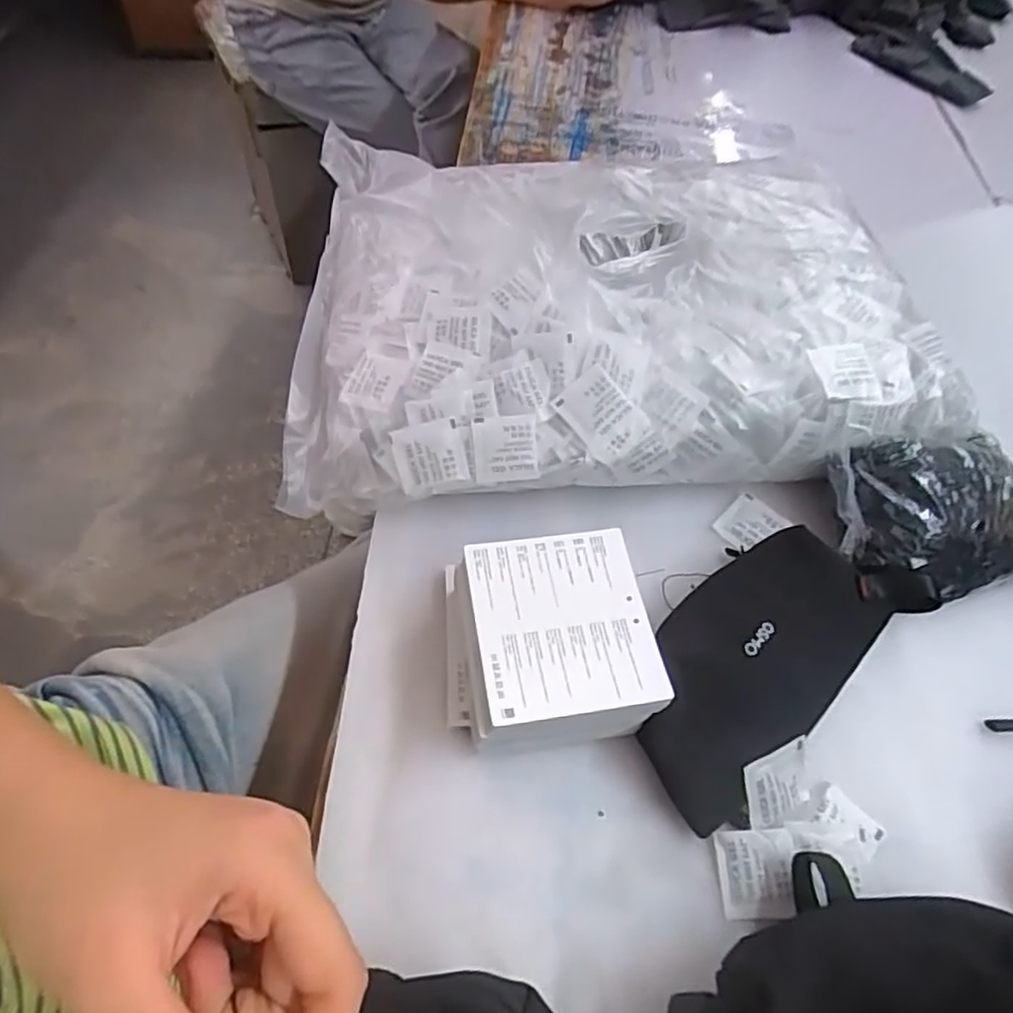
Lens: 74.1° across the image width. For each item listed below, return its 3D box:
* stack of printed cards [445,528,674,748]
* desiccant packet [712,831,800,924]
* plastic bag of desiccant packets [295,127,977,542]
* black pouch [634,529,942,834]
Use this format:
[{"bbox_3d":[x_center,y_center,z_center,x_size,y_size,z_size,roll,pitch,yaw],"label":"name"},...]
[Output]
[{"bbox_3d":[0.019,0.074,0.372,0.104,0.064,0.113,-5,56,-9],"label":"stack of printed cards"},{"bbox_3d":[0.127,0.185,0.338,0.037,0.010,0.038,1,55,-5],"label":"desiccant packet"},{"bbox_3d":[0.066,-0.161,0.510,0.435,0.099,0.339,-1,56,-6],"label":"plastic bag of desiccant packets"},{"bbox_3d":[0.150,0.081,0.387,0.198,0.039,0.093,-36,66,-26],"label":"black pouch"}]

